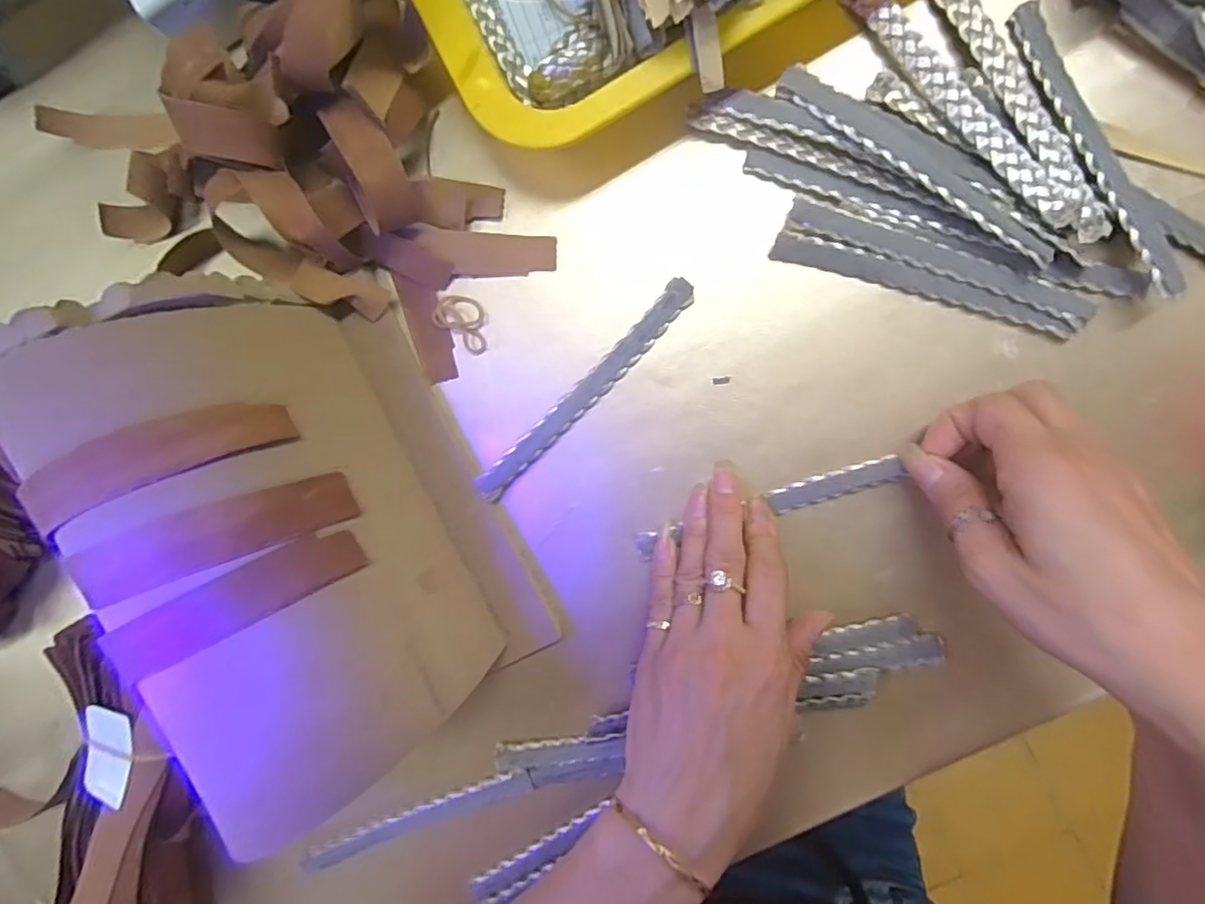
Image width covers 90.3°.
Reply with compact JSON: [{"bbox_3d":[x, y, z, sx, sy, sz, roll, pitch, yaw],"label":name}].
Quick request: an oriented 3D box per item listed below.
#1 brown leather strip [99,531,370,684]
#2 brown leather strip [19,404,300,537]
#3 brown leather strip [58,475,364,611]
[{"bbox_3d":[-0.130,0.053,0.215,0.083,0.019,0.019,-27,94,-24],"label":"brown leather strip"},{"bbox_3d":[-0.158,0.001,0.212,0.086,0.026,0.022,-24,95,-20],"label":"brown leather strip"},{"bbox_3d":[-0.137,0.029,0.218,0.090,0.020,0.022,-20,96,-29],"label":"brown leather strip"}]

